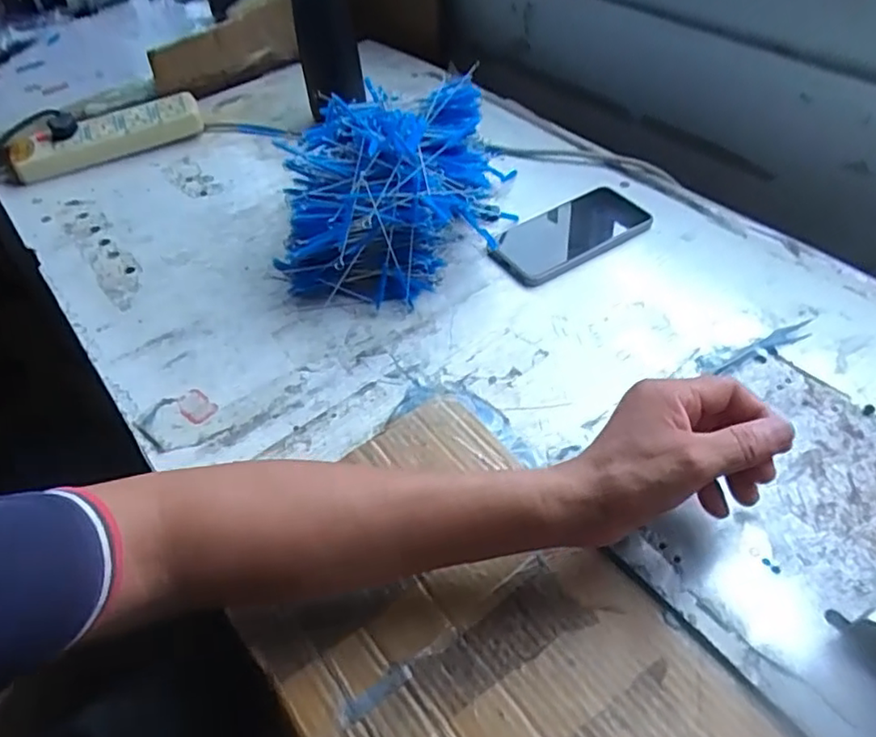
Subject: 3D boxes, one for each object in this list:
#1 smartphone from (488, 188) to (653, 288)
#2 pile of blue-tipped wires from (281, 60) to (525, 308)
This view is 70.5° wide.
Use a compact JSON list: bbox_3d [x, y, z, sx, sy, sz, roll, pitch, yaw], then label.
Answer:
[{"bbox_3d":[0.133,-0.139,0.632,0.171,0.011,0.085,-28,52,-20],"label":"smartphone"},{"bbox_3d":[-0.048,-0.174,0.605,0.218,0.121,0.207,-6,47,-2],"label":"pile of blue-tipped wires"}]

